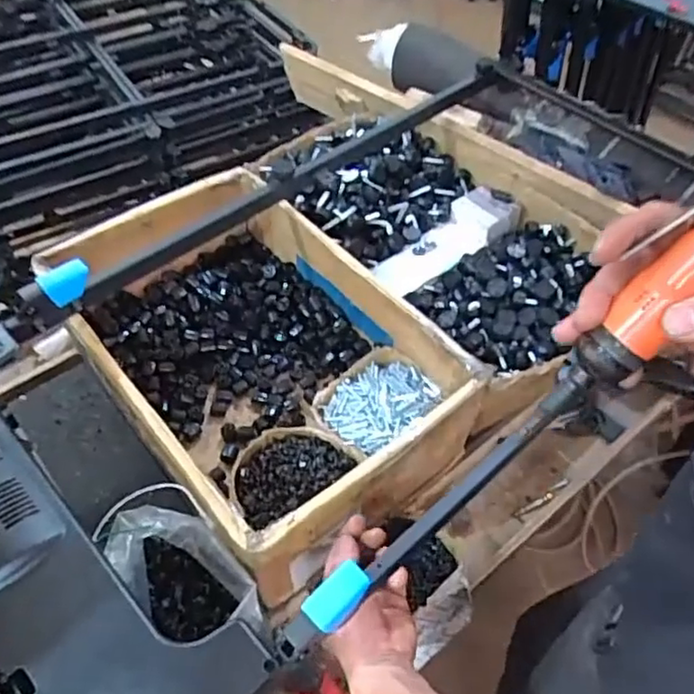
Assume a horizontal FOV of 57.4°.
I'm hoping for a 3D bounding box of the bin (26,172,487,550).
[{"bbox_3d":[-0.127,0.006,0.847,0.338,0.172,0.523,-31,58,-23],"label":"bin"}]

